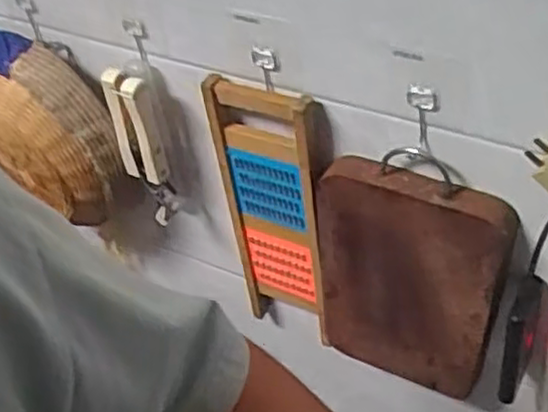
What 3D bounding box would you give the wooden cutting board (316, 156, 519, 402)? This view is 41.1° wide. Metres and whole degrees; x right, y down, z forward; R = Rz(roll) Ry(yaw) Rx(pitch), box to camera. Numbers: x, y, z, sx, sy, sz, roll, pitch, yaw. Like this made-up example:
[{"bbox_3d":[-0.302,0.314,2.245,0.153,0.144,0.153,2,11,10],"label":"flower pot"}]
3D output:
[{"bbox_3d":[0.127,0.083,0.713,0.175,0.281,0.029,19,51,24],"label":"wooden cutting board"}]

